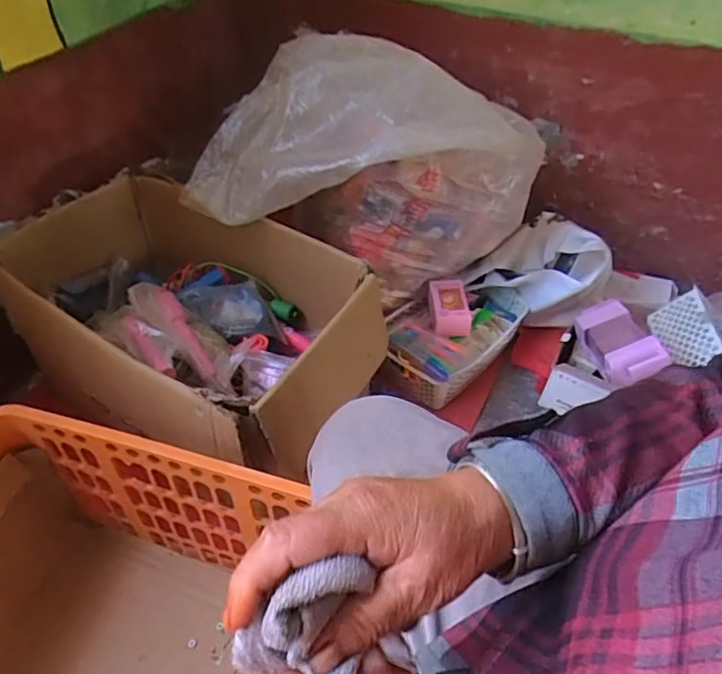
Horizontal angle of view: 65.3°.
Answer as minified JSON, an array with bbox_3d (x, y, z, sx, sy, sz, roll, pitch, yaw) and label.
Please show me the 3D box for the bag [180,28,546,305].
[{"bbox_3d":[0.006,-0.276,0.981,0.570,0.348,0.251,-4,45,-4],"label":"bag"}]

